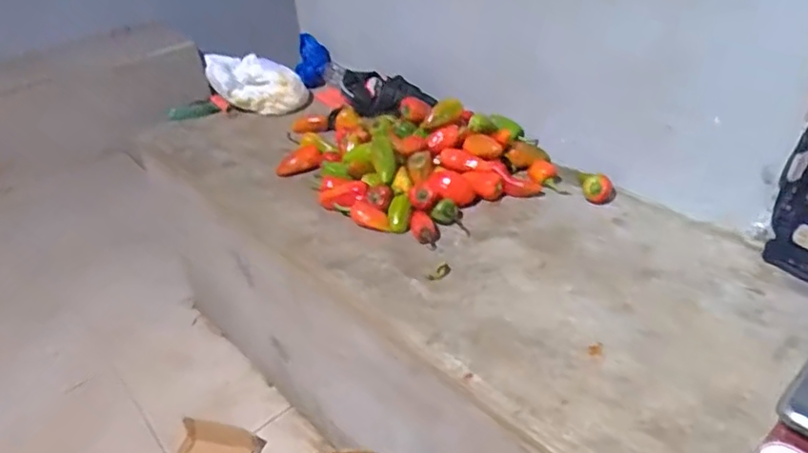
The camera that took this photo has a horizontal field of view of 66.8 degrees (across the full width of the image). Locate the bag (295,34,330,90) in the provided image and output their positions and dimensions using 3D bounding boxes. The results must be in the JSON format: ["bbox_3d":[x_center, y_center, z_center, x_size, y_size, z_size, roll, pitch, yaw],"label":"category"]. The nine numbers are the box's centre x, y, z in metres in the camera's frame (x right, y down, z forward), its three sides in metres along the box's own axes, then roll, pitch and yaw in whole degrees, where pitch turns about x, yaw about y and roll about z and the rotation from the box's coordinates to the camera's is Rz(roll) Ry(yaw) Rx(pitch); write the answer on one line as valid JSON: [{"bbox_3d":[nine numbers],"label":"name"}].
[{"bbox_3d":[-0.204,-0.363,1.375,0.075,0.130,0.042,-30,41,-28],"label":"bag"}]

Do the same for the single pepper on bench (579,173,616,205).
[{"bbox_3d":[0.295,-0.060,0.936,0.055,0.037,0.048,3,36,15],"label":"single pepper on bench"}]

